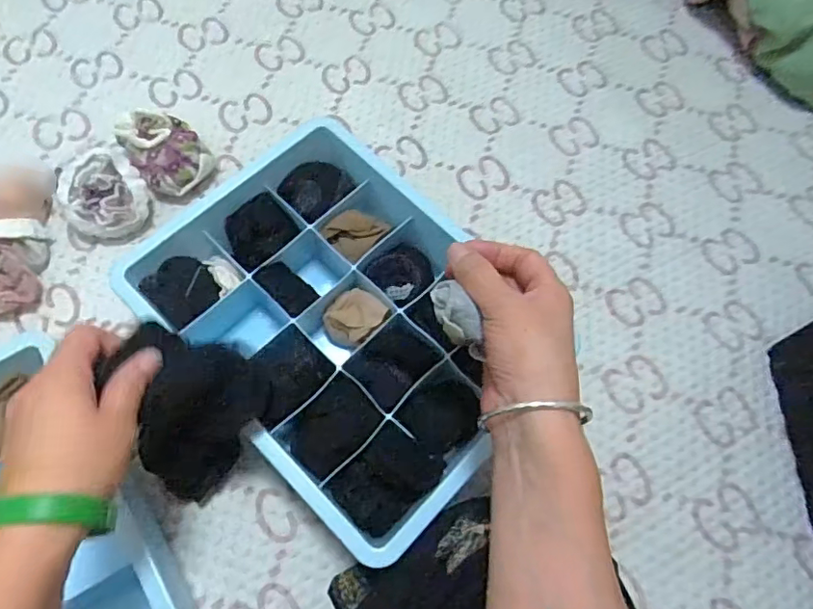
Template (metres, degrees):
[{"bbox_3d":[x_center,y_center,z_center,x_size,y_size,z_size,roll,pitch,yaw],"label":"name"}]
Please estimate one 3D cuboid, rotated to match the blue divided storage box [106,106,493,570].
[{"bbox_3d":[-0.048,0.010,0.452,0.236,0.069,0.308,-42,77,-15],"label":"blue divided storage box"}]

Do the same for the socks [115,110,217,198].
[{"bbox_3d":[-0.233,-0.146,0.526,0.066,0.043,0.087,-40,76,-16],"label":"socks"}]

